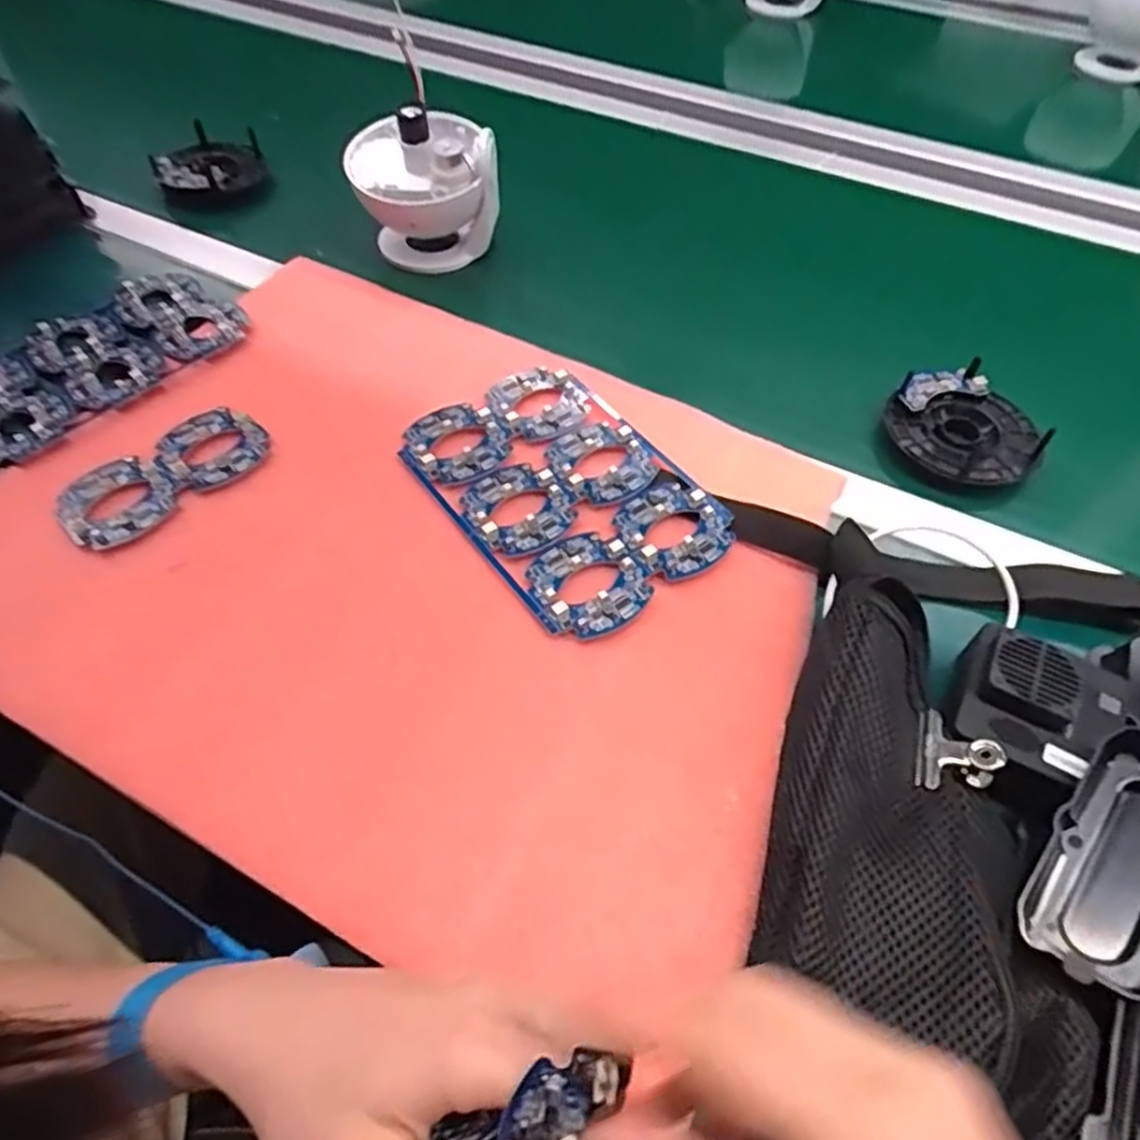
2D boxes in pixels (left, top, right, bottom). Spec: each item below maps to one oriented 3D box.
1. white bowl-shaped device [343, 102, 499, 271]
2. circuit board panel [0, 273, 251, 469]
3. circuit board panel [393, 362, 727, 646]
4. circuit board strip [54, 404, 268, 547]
[{"bbox_3d":[-0.122,-0.322,0.627,0.117,0.110,0.104,-9,54,-8],"label":"white bowl-shaped device"},{"bbox_3d":[-0.351,-0.157,0.536,0.133,0.009,0.201,36,60,23],"label":"circuit board panel"},{"bbox_3d":[-0.005,-0.054,0.467,0.135,0.007,0.199,-31,61,-21],"label":"circuit board panel"},{"bbox_3d":[-0.259,-0.061,0.469,0.065,0.011,0.126,38,61,24],"label":"circuit board strip"}]

